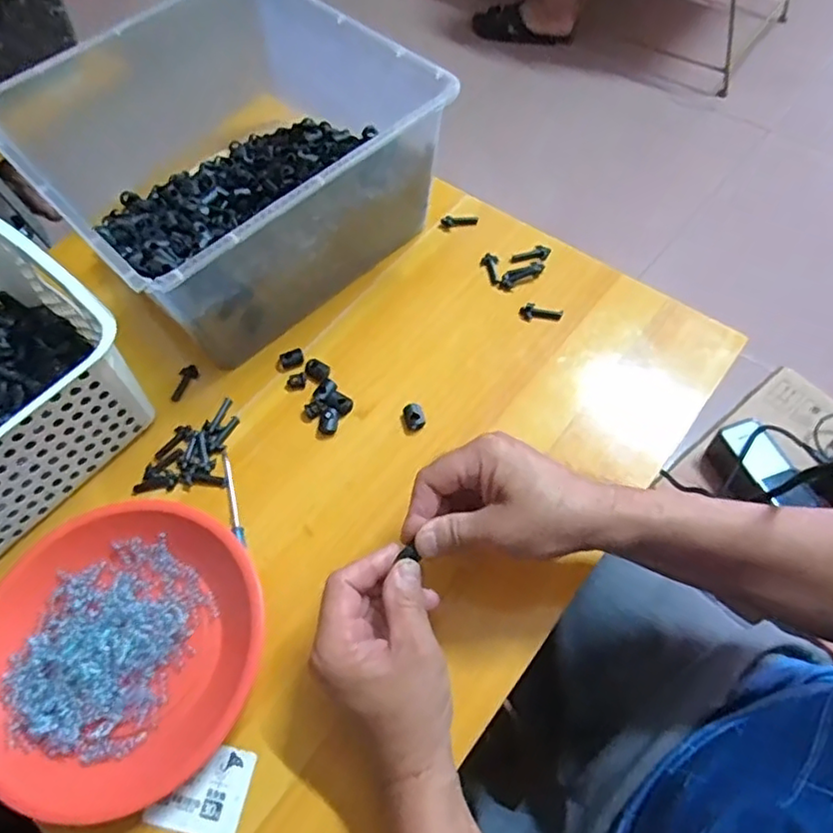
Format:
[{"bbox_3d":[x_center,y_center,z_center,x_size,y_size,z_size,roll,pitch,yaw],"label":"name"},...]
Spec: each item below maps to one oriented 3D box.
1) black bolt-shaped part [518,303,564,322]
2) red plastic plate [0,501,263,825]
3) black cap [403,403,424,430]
[{"bbox_3d":[0.109,-0.091,0.540,0.037,0.008,0.015,4,61,6],"label":"black bolt-shaped part"},{"bbox_3d":[-0.202,0.154,0.414,0.179,0.025,0.186,-2,61,3],"label":"red plastic plate"},{"bbox_3d":[-0.002,0.000,0.496,0.016,0.008,0.022,-16,61,-5],"label":"black cap"}]

